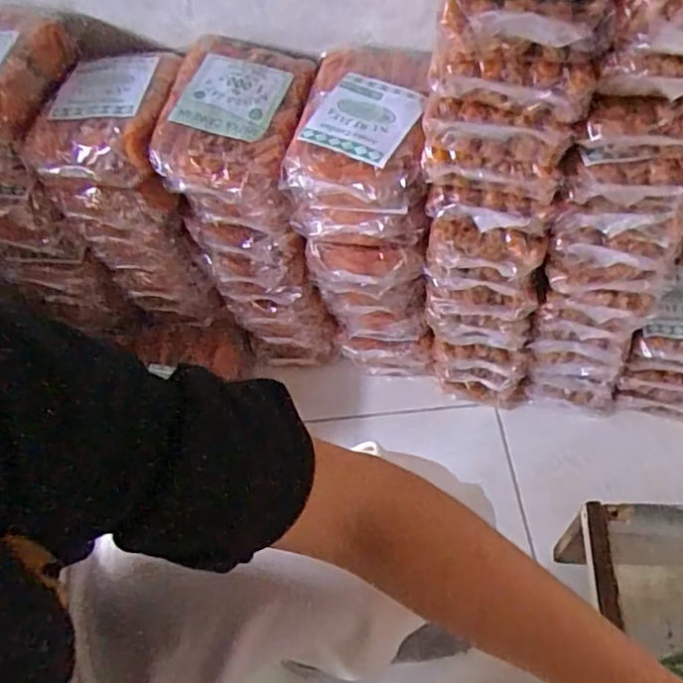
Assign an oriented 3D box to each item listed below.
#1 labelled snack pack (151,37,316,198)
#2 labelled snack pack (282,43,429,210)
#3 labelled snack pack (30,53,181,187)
[{"bbox_3d":[-0.109,-0.236,0.638,0.142,0.054,0.185,5,57,7],"label":"labelled snack pack"},{"bbox_3d":[0.025,-0.218,0.618,0.128,0.061,0.190,10,58,10],"label":"labelled snack pack"},{"bbox_3d":[-0.246,-0.242,0.655,0.129,0.049,0.166,4,57,6],"label":"labelled snack pack"}]

